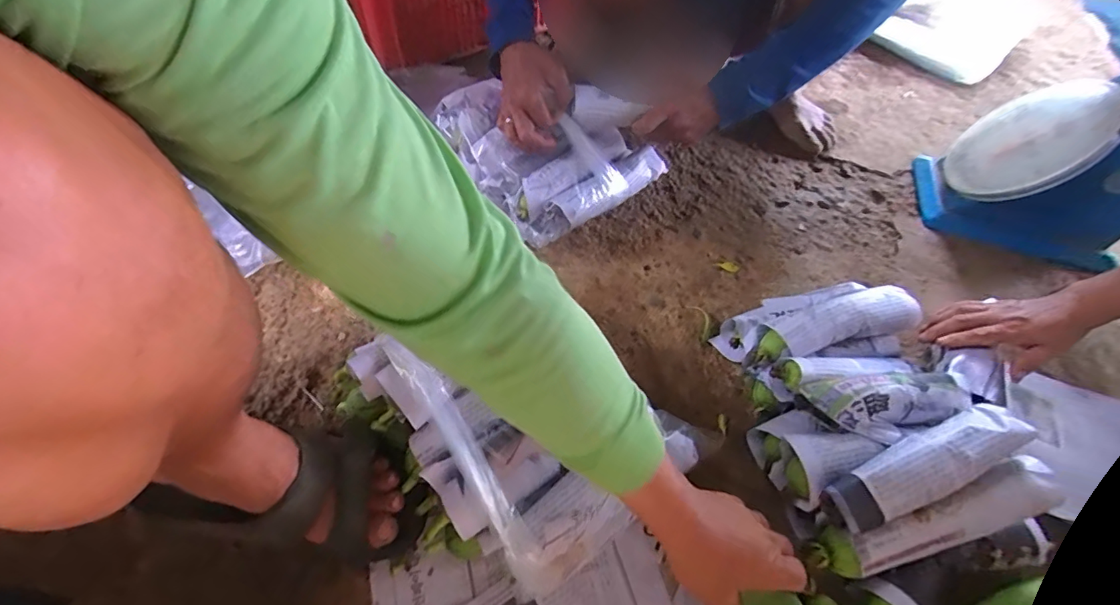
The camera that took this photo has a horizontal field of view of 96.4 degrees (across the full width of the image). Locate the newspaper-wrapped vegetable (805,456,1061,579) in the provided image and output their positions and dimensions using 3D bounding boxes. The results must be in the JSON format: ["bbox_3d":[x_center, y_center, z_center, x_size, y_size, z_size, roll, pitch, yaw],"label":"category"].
[{"bbox_3d":[0.355,0.206,0.471,0.238,0.053,0.051,-20,56,0],"label":"newspaper-wrapped vegetable"}]

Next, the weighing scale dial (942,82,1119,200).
[{"bbox_3d":[0.718,-0.246,0.767,0.028,0.208,0.217,39,71,-23],"label":"weighing scale dial"}]

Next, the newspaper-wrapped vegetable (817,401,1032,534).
[{"bbox_3d":[0.343,0.153,0.470,0.192,0.041,0.053,-26,58,-4],"label":"newspaper-wrapped vegetable"}]

